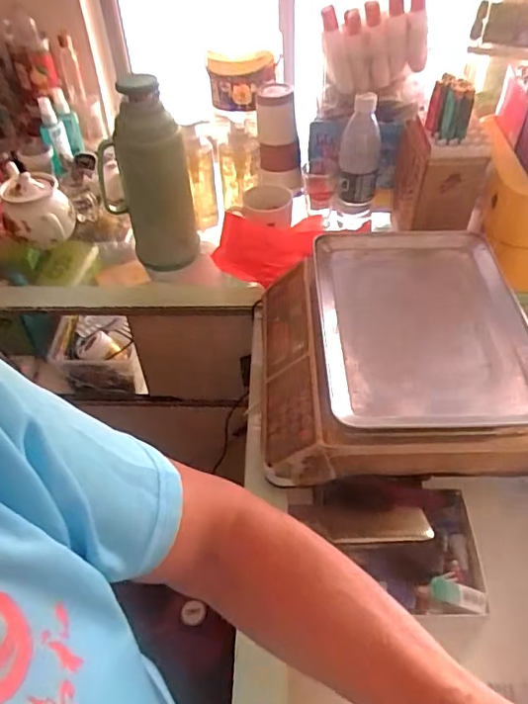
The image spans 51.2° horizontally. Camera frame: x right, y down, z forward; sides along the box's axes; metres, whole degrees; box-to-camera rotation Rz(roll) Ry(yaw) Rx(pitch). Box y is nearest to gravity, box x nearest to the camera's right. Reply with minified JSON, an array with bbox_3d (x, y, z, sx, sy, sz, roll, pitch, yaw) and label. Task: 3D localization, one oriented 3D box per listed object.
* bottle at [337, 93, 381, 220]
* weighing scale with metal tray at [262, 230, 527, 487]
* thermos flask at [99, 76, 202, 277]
[{"bbox_3d":[0.157,-0.326,0.910,0.062,0.199,0.078,5,48,8],"label":"bottle"},{"bbox_3d":[0.152,-0.007,0.677,0.304,0.097,0.331,-2,47,1],"label":"weighing scale with metal tray"},{"bbox_3d":[-0.189,-0.277,0.858,0.094,0.297,0.134,-33,54,-25],"label":"thermos flask"}]

